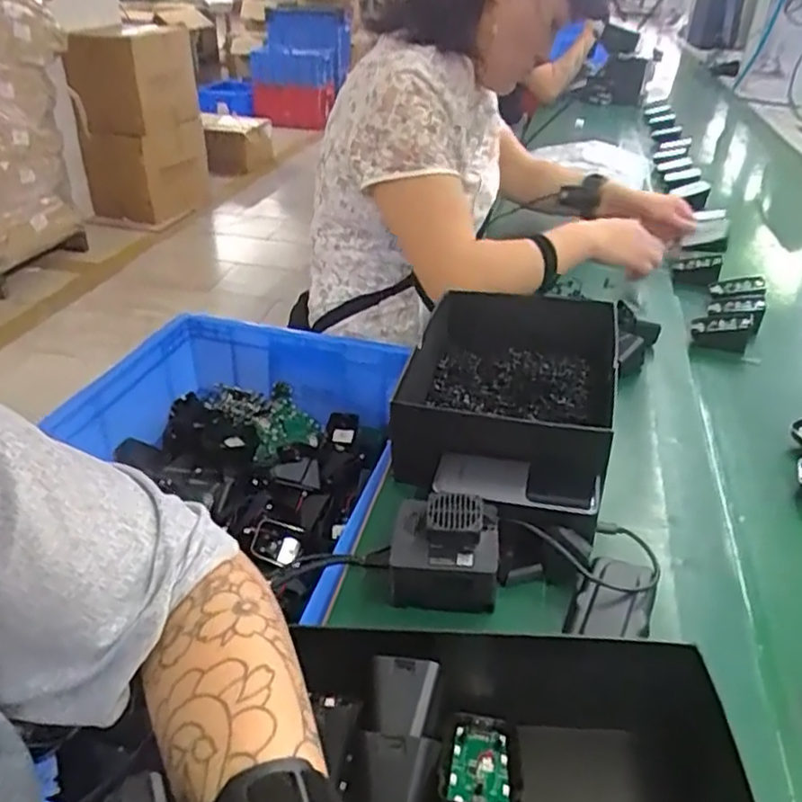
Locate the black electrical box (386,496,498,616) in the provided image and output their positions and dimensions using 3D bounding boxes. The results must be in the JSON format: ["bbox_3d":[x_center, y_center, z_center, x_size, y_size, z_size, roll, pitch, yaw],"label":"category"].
[{"bbox_3d":[0.033,0.114,0.508,0.080,0.055,0.074,6,34,9],"label":"black electrical box"}]

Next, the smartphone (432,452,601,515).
[{"bbox_3d":[0.092,0.068,0.544,0.129,0.012,0.053,8,34,12],"label":"smartphone"}]

